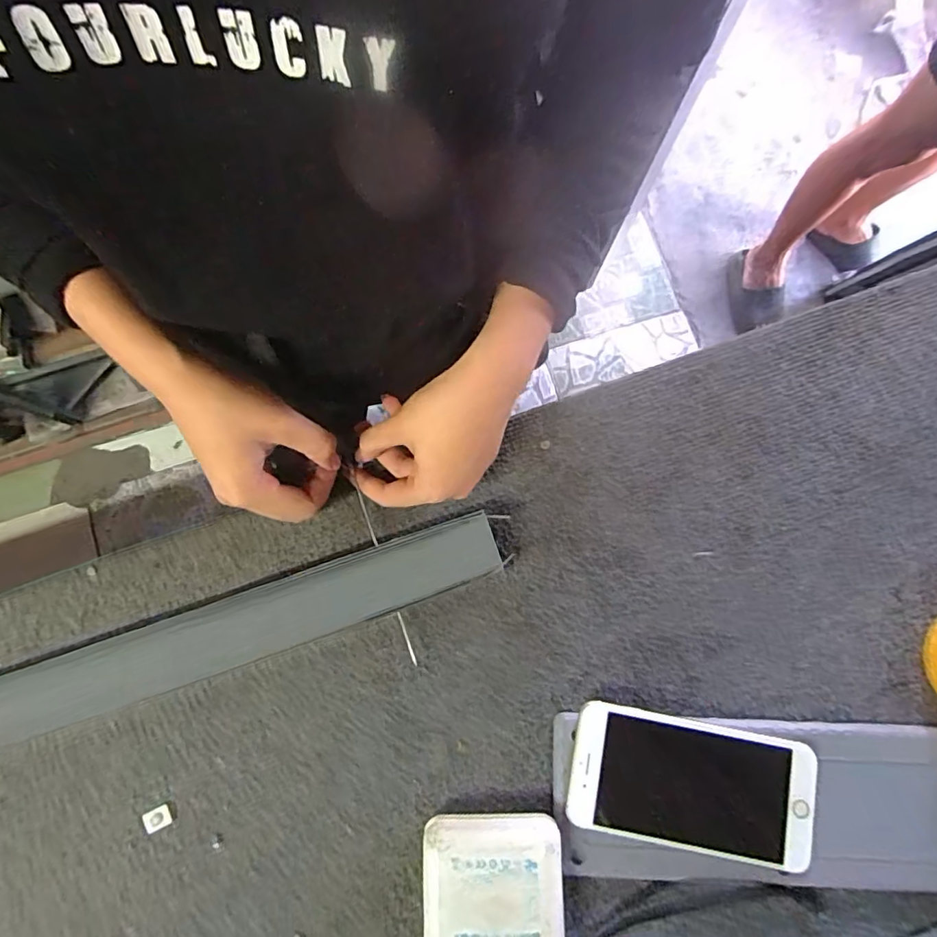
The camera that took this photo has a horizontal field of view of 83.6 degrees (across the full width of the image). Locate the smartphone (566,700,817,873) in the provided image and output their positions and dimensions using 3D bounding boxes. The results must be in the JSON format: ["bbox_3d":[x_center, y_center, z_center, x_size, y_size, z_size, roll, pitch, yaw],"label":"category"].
[{"bbox_3d":[0.145,0.204,0.339,0.154,0.008,0.074,11,76,2],"label":"smartphone"}]

